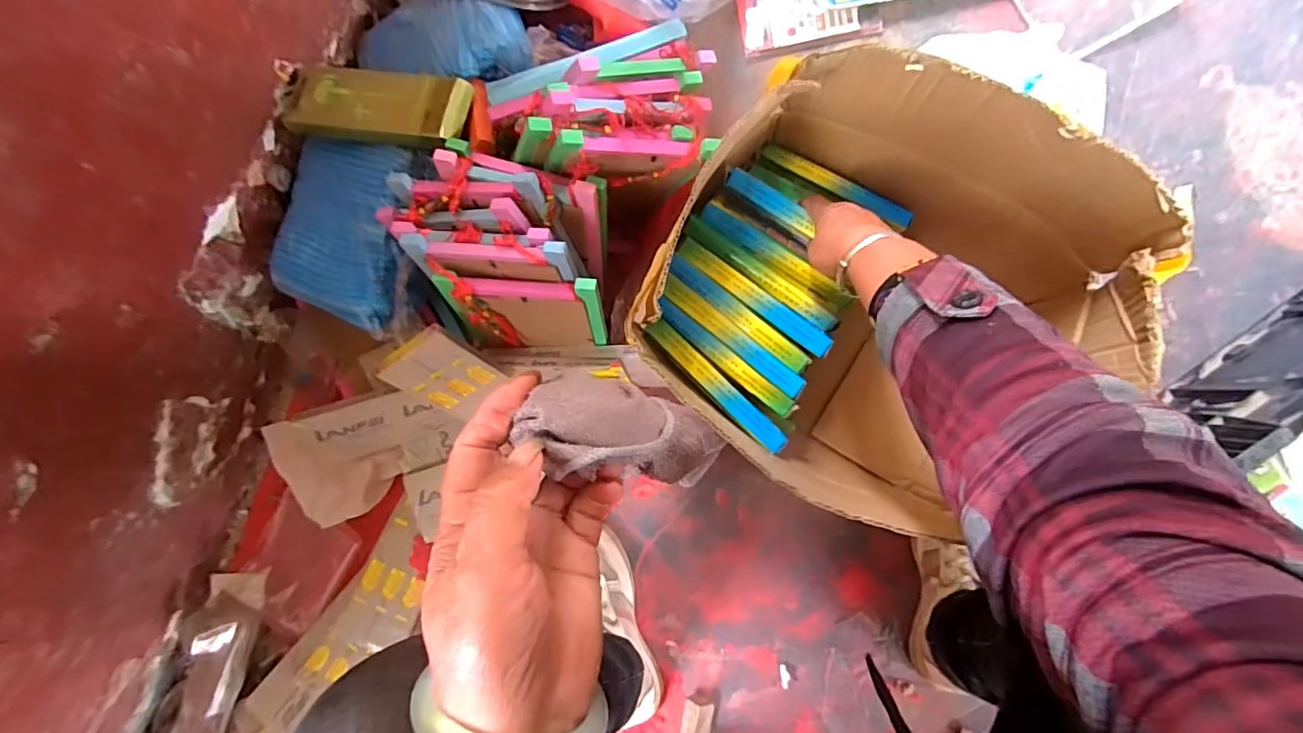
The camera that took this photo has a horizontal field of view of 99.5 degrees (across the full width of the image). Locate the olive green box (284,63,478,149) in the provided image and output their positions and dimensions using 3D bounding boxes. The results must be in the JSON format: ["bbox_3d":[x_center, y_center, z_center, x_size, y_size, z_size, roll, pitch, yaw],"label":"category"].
[{"bbox_3d":[-0.299,-0.283,0.596,0.196,0.024,0.079,8,88,6],"label":"olive green box"}]

